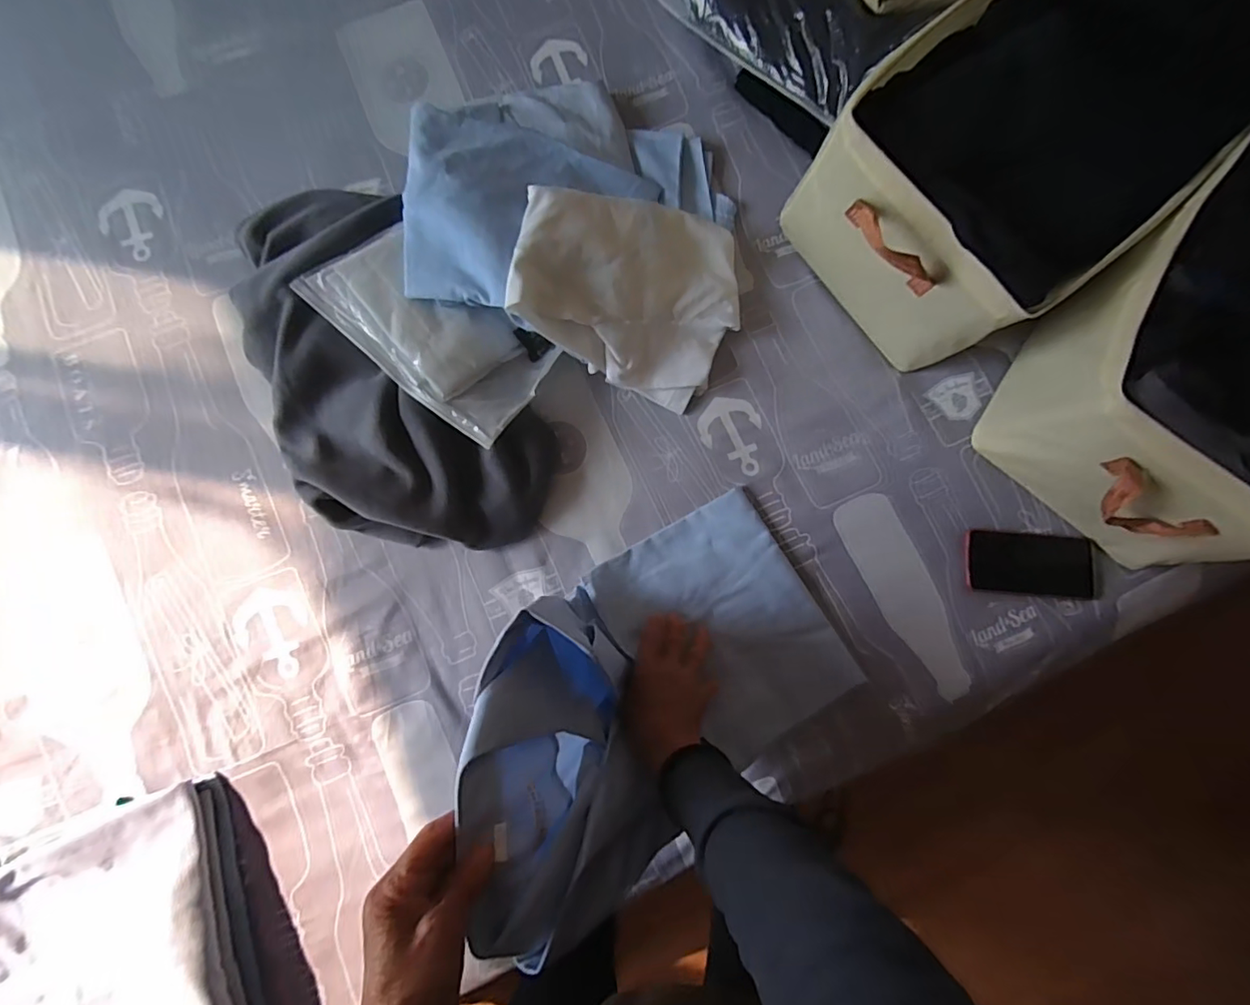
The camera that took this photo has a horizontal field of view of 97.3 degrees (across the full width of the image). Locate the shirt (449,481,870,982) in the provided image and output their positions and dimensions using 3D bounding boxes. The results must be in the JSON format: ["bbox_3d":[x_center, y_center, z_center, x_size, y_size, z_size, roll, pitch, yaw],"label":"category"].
[{"bbox_3d":[0.050,0.174,0.531,0.395,0.259,0.269,-29,84,-6],"label":"shirt"}]

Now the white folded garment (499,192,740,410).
[{"bbox_3d":[0.008,-0.267,0.672,0.268,0.117,0.229,18,82,1],"label":"white folded garment"}]

